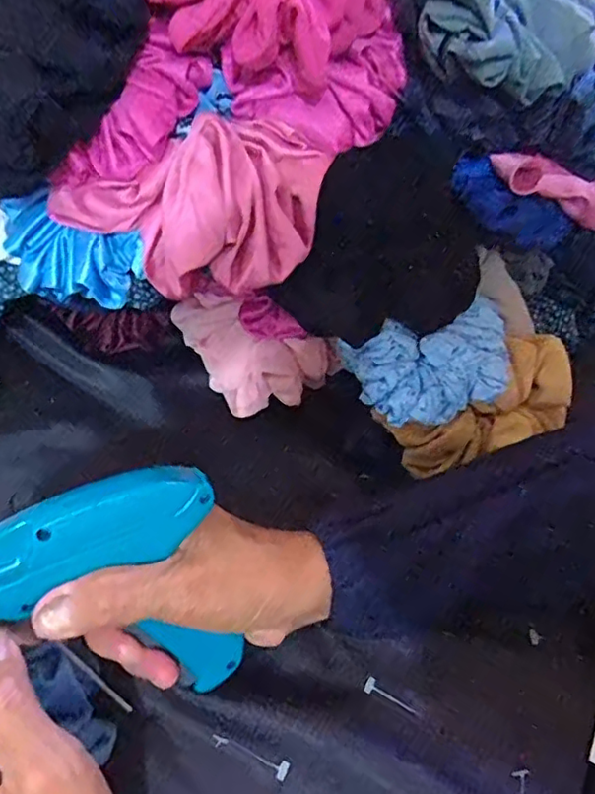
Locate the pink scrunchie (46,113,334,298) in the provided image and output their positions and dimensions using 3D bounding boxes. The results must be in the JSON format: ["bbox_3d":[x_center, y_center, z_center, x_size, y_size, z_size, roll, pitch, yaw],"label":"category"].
[{"bbox_3d":[-0.050,-0.096,0.297,0.135,0.059,0.074,-12,53,-15],"label":"pink scrunchie"}]

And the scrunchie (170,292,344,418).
[{"bbox_3d":[-0.030,-0.034,0.383,0.094,0.072,0.025,53,17,-4],"label":"scrunchie"}]

